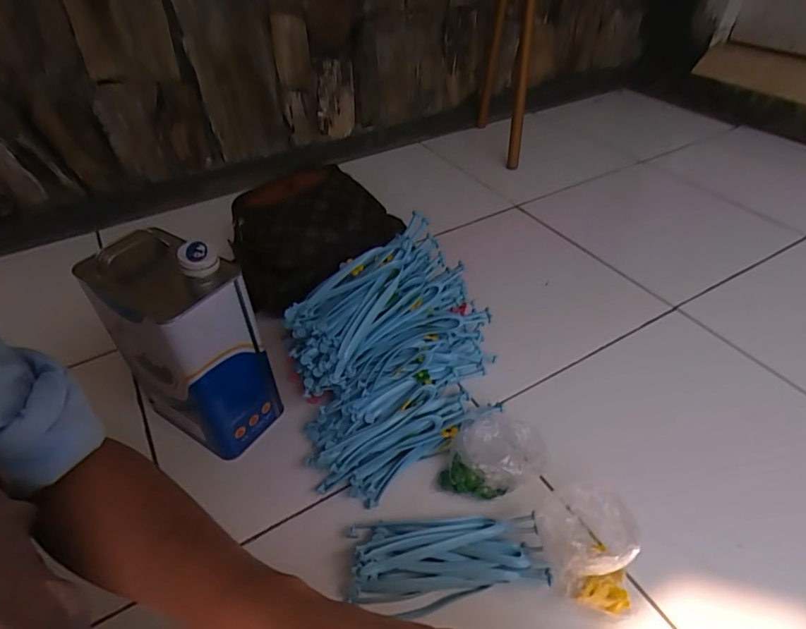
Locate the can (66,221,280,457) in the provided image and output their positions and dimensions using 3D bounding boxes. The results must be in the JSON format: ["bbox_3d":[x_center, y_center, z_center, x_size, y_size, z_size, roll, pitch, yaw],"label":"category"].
[{"bbox_3d":[-0.255,0.031,0.586,0.157,0.258,0.104,23,48,24],"label":"can"}]

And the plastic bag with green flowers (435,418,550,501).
[{"bbox_3d":[0.107,0.170,0.582,0.116,0.063,0.100,11,44,13],"label":"plastic bag with green flowers"}]

